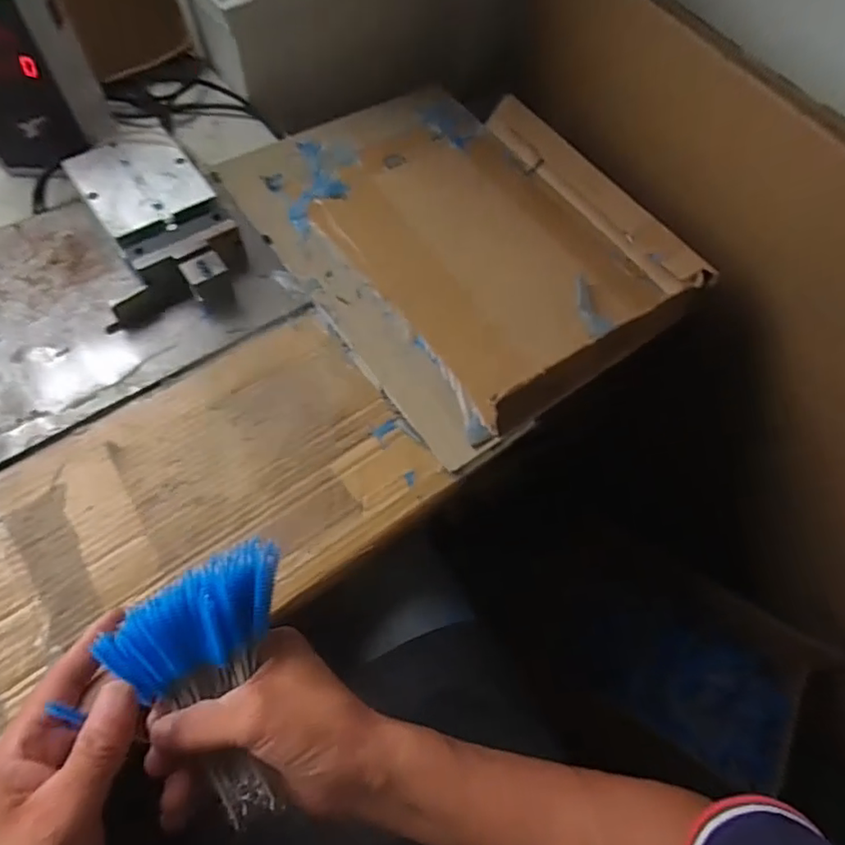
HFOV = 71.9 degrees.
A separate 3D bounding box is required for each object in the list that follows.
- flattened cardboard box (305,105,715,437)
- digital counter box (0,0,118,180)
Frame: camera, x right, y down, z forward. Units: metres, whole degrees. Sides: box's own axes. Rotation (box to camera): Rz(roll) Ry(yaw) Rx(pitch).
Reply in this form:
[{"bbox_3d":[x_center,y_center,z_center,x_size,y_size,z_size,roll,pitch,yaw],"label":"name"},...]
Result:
[{"bbox_3d":[0.070,-0.185,0.570,0.279,0.038,0.341,-31,69,-17],"label":"flattened cardboard box"},{"bbox_3d":[-0.354,-0.299,0.506,0.112,0.185,0.064,-1,63,-4],"label":"digital counter box"}]

